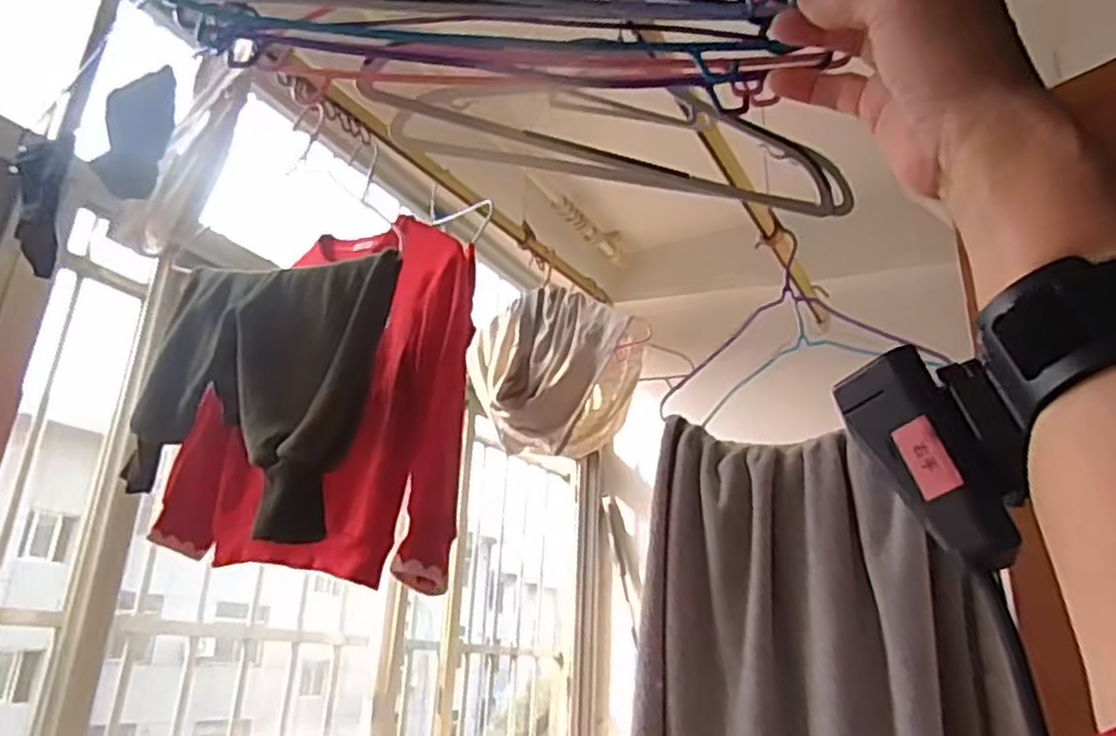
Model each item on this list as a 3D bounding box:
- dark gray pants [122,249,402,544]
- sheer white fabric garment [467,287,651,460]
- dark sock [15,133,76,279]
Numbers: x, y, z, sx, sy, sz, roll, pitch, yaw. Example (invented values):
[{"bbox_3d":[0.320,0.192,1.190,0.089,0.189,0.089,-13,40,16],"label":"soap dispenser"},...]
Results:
[{"bbox_3d":[-0.335,0.036,0.830,0.360,0.288,0.090,-15,-29,37],"label":"dark gray pants"},{"bbox_3d":[-0.003,0.021,1.396,0.311,0.257,0.234,1,-23,5],"label":"sheer white fabric garment"},{"bbox_3d":[-0.523,-0.174,0.787,0.058,0.156,0.055,20,-29,-36],"label":"dark sock"}]

